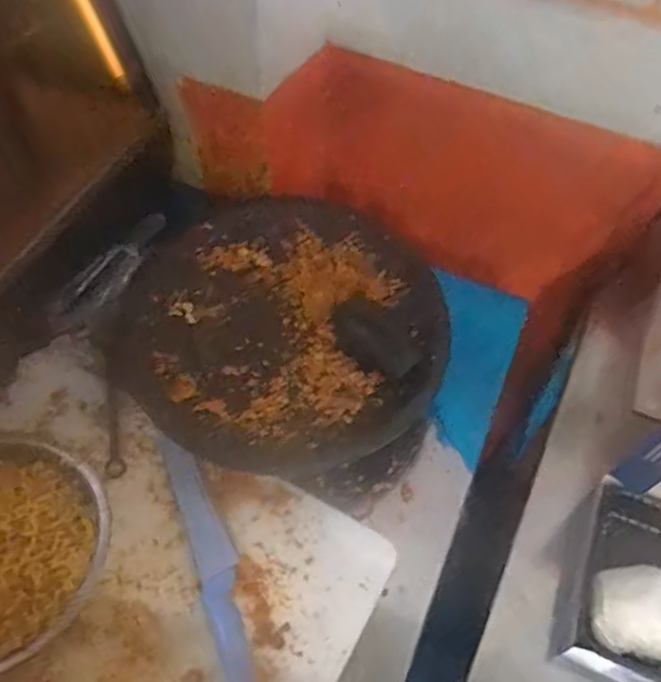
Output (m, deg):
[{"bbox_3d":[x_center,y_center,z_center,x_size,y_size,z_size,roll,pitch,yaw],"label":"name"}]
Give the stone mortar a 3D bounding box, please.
[{"bbox_3d":[-0.057,-0.028,0.722,0.336,0.065,0.338,1,56,-1],"label":"stone mortar"}]

